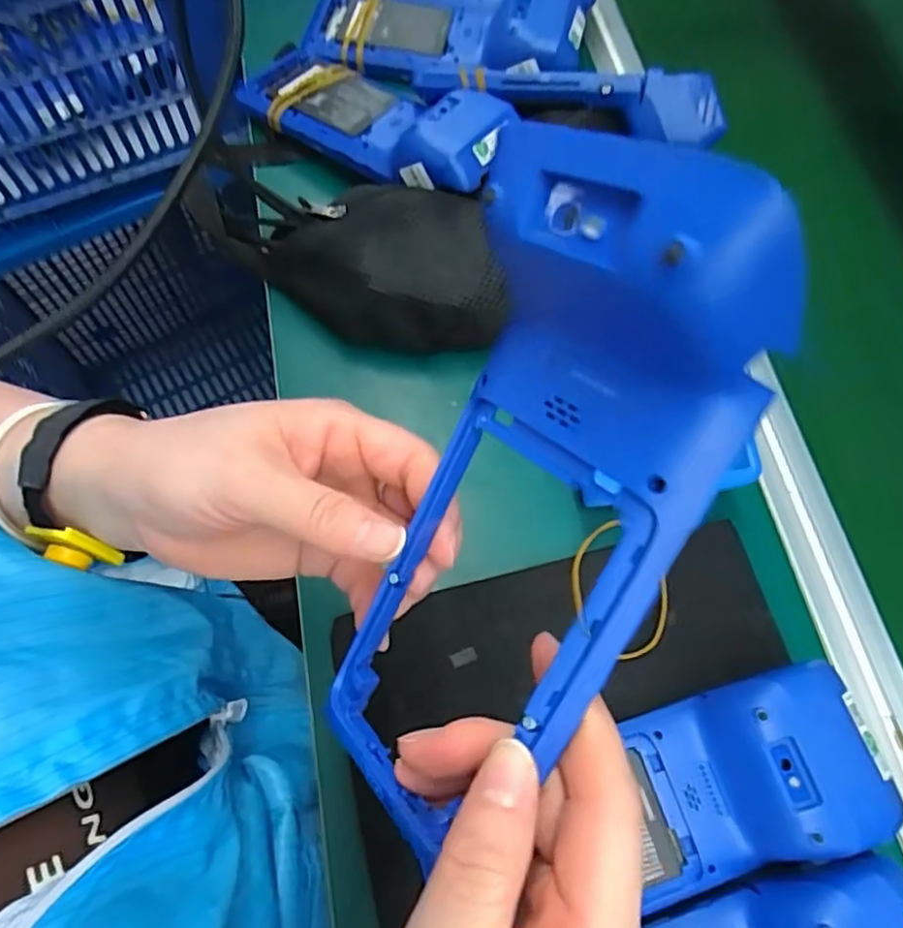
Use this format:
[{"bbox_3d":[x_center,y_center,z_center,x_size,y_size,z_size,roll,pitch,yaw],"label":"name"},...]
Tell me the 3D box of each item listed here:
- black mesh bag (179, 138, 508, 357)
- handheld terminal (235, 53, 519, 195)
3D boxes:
[{"bbox_3d":[-0.075,-0.141,0.437,0.235,0.060,0.111,15,68,4],"label":"black mesh bag"},{"bbox_3d":[-0.058,-0.255,0.478,0.227,0.038,0.078,32,70,25],"label":"handheld terminal"}]

